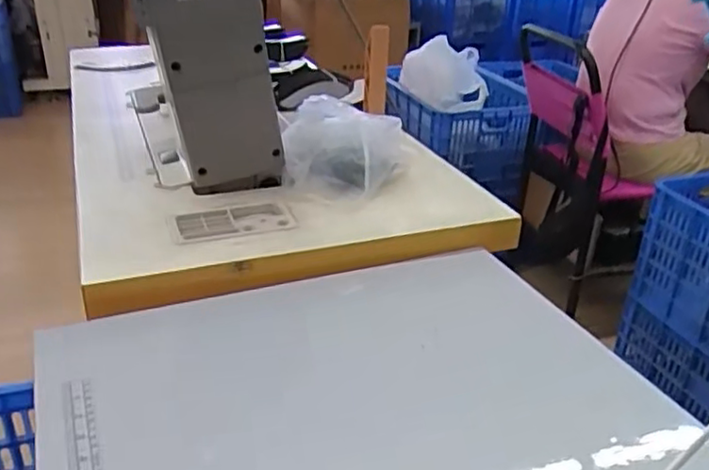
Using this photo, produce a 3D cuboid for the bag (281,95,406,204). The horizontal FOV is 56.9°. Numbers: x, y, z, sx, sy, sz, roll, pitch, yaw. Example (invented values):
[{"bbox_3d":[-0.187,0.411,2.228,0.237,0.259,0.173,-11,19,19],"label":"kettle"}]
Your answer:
[{"bbox_3d":[-0.017,-0.122,0.932,0.170,0.098,0.146,1,27,-2],"label":"bag"}]

